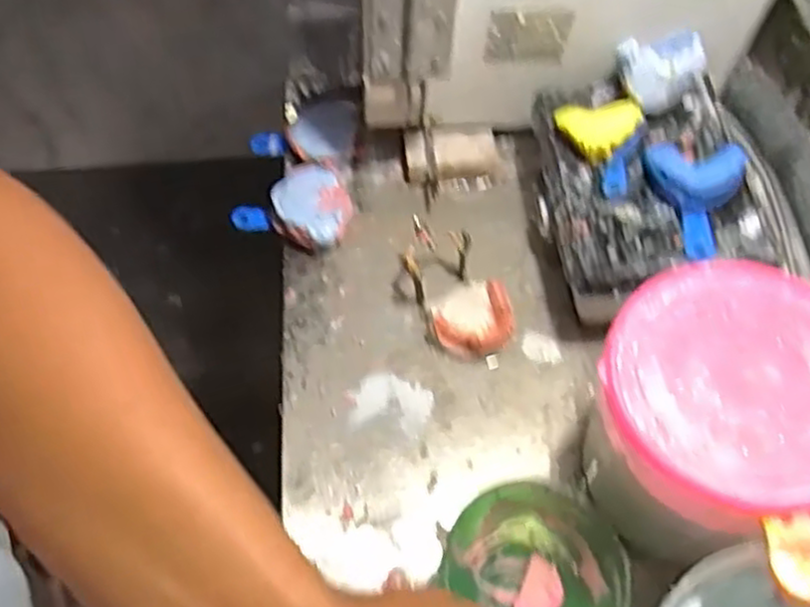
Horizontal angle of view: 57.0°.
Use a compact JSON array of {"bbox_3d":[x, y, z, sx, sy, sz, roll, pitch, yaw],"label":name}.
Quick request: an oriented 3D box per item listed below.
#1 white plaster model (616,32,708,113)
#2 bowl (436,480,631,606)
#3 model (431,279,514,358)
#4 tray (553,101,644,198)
[{"bbox_3d":[0.214,-0.198,0.632,0.068,0.045,0.053,-18,60,-7],"label":"white plaster model"},{"bbox_3d":[0.084,0.195,0.510,0.118,0.075,0.126,18,62,13],"label":"bowl"},{"bbox_3d":[0.058,0.011,0.641,0.065,0.028,0.072,-6,60,0],"label":"model"},{"bbox_3d":[0.158,-0.133,0.621,0.069,0.030,0.078,9,61,8],"label":"tray"}]

